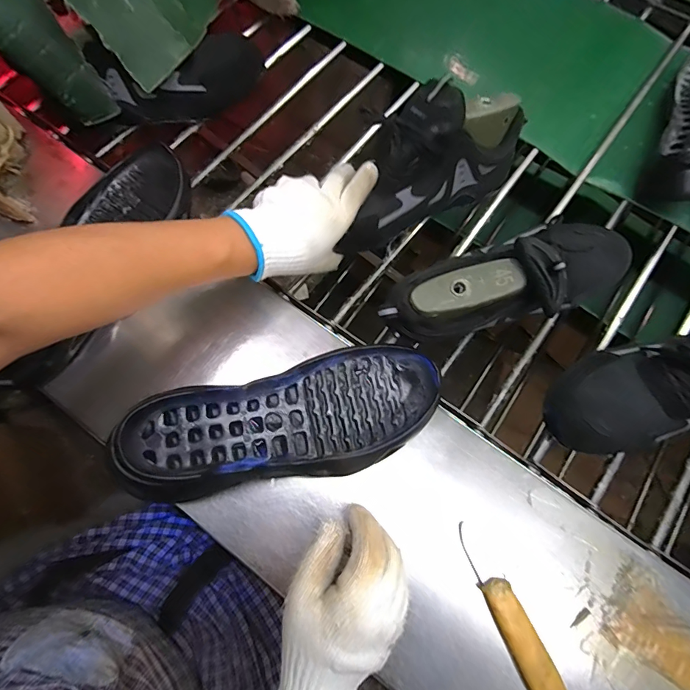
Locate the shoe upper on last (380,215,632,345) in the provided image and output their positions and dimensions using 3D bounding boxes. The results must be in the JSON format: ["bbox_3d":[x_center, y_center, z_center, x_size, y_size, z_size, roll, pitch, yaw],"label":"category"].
[{"bbox_3d":[0.183,-0.075,0.428,0.294,0.121,0.101,-24,76,-9],"label":"shoe upper on last"}]

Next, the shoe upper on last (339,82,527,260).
[{"bbox_3d":[0.088,-0.213,0.481,0.246,0.140,0.095,-30,77,-10],"label":"shoe upper on last"}]

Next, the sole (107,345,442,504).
[{"bbox_3d":[-0.055,0.077,0.399,0.297,0.060,0.114,-16,75,-6],"label":"sole"}]

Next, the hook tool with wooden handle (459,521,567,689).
[{"bbox_3d":[0.150,0.249,0.371,0.027,0.024,0.158,-24,76,-8],"label":"hook tool with wooden handle"}]

